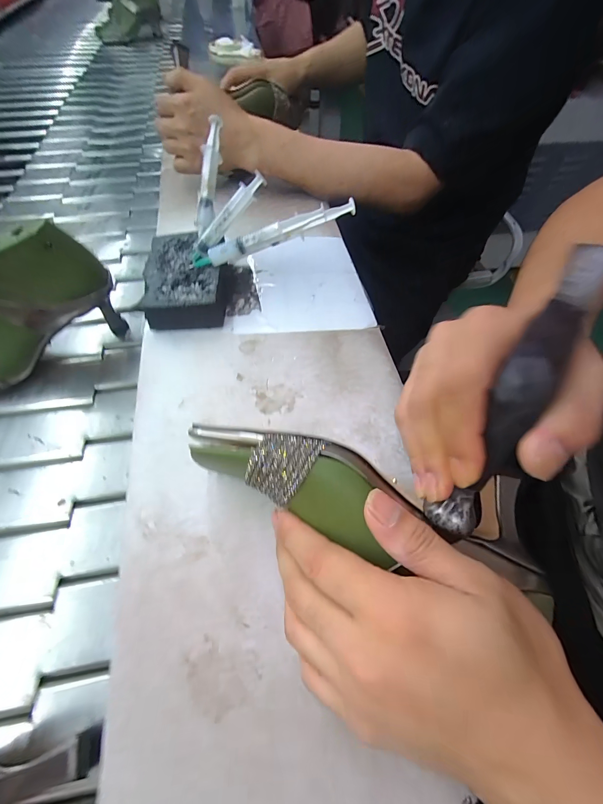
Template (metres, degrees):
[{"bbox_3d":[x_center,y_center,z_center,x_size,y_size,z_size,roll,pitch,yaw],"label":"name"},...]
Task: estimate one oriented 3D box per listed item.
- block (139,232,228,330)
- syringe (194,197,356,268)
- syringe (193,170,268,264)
[{"bbox_3d":[-0.125,-0.135,0.352,0.082,0.036,0.124,-2,58,-1],"label":"block"},{"bbox_3d":[-0.028,-0.173,0.325,0.175,0.027,0.022,-19,59,2],"label":"syringe"},{"bbox_3d":[-0.078,-0.190,0.329,0.105,0.018,0.008,-43,63,13],"label":"syringe"}]

